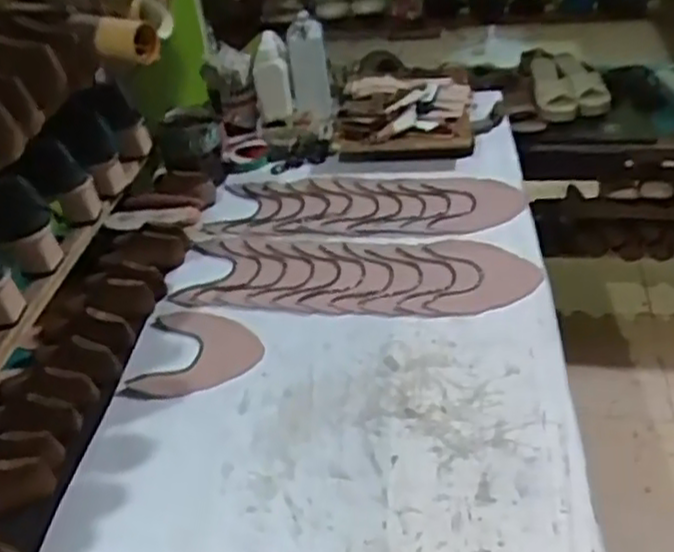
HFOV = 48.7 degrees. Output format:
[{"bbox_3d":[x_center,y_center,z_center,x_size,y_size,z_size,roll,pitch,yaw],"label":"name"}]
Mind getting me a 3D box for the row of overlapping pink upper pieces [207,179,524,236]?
[{"bbox_3d":[0.048,-0.121,1.274,0.511,0.015,0.183,0,38,9],"label":"row of overlapping pink upper pieces"}]

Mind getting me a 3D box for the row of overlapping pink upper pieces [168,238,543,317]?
[{"bbox_3d":[0.025,-0.005,1.119,0.515,0.011,0.182,1,38,10],"label":"row of overlapping pink upper pieces"}]

